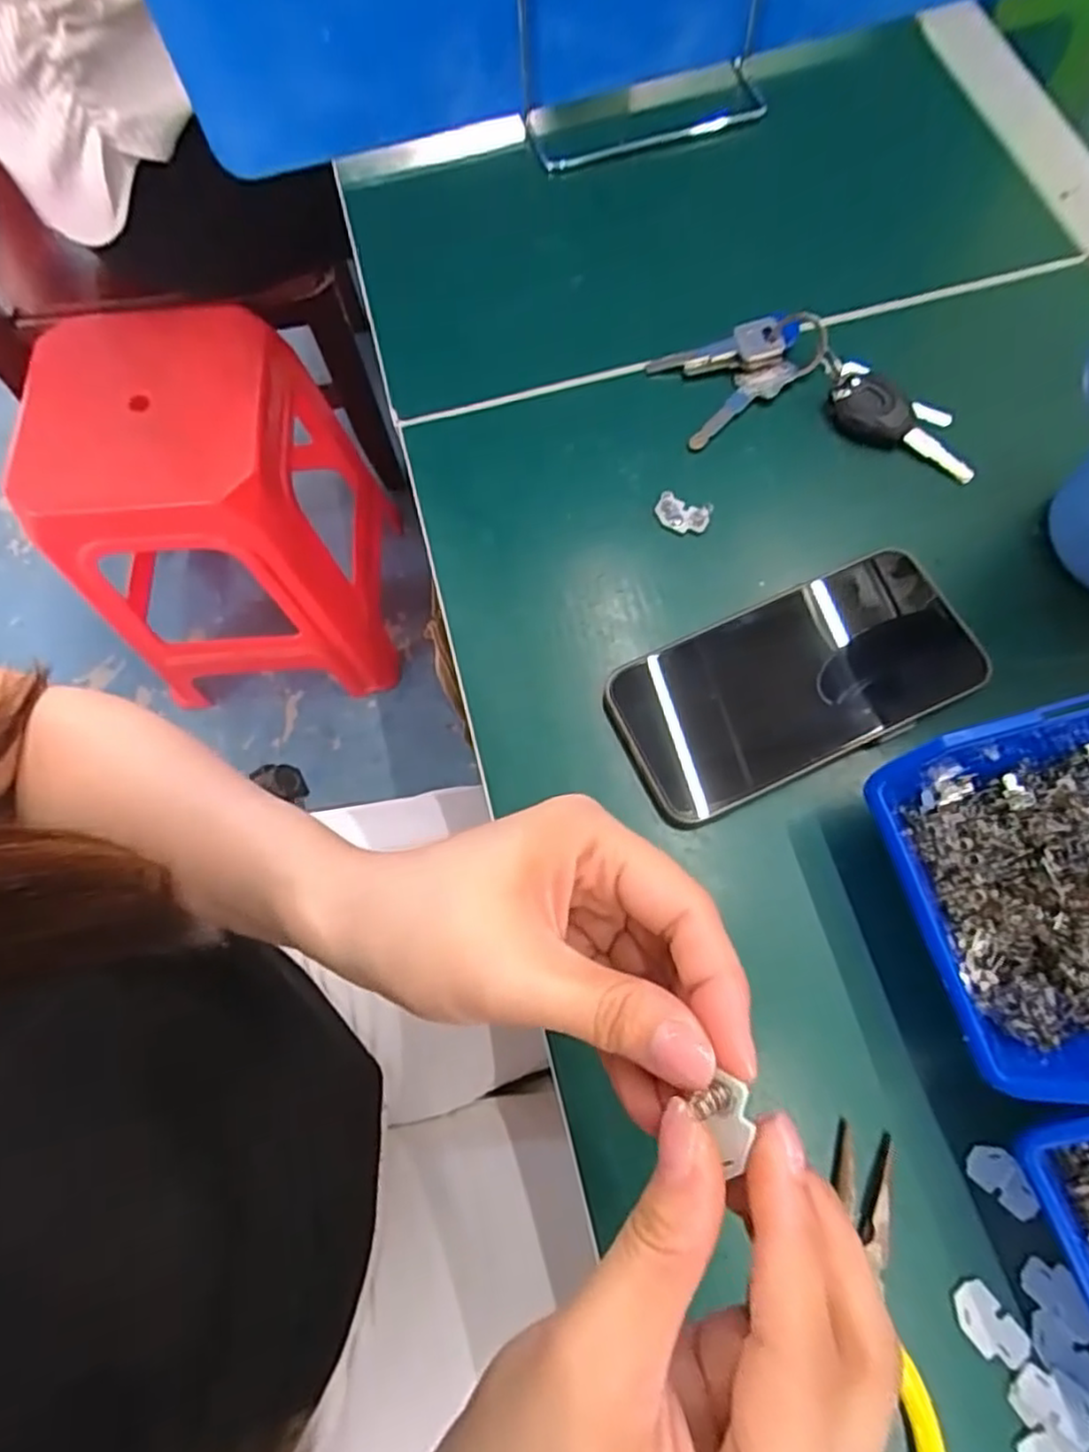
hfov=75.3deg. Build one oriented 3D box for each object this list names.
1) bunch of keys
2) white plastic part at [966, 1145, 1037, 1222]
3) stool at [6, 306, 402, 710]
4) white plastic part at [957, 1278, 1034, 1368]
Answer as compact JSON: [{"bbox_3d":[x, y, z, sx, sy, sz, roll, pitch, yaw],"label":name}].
[{"bbox_3d":[0.137,-0.177,0.368,0.157,0.015,0.080,7,72,5],"label":"bunch of keys"},{"bbox_3d":[0.169,0.166,0.259,0.026,0.004,0.016,39,78,14],"label":"white plastic part"},{"bbox_3d":[-0.405,-0.276,0.949,0.298,0.419,0.326,-5,72,1],"label":"stool"},{"bbox_3d":[0.154,0.208,0.244,0.016,0.004,0.026,-37,74,-9],"label":"white plastic part"}]

